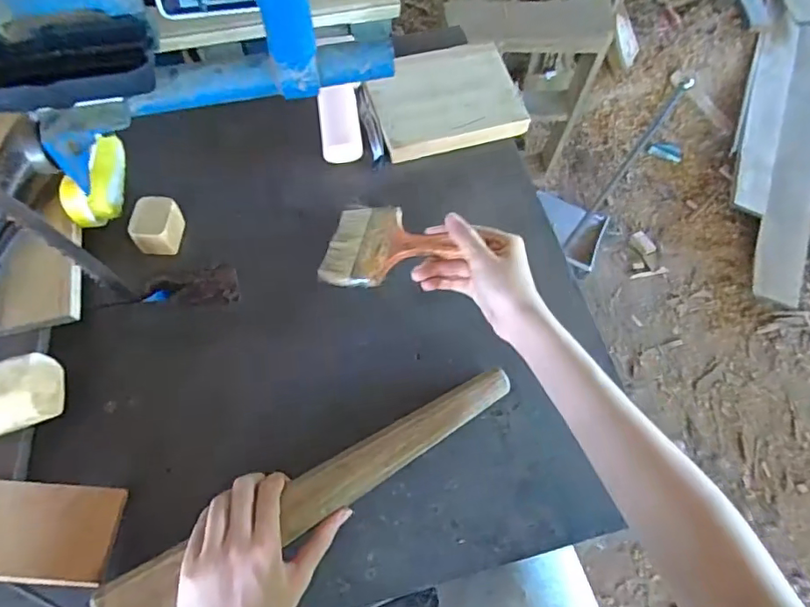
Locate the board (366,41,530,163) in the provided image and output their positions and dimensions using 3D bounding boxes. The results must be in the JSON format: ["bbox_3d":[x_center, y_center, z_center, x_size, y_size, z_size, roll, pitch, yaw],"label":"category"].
[{"bbox_3d":[0.049,-0.252,0.628,0.170,0.023,0.156,-13,65,-7],"label":"board"}]

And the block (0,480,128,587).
[{"bbox_3d":[-0.289,0.169,0.392,0.128,0.013,0.069,13,57,-18],"label":"block"}]

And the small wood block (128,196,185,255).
[{"bbox_3d":[-0.257,-0.081,0.542,0.042,0.038,0.053,4,65,0],"label":"small wood block"}]

